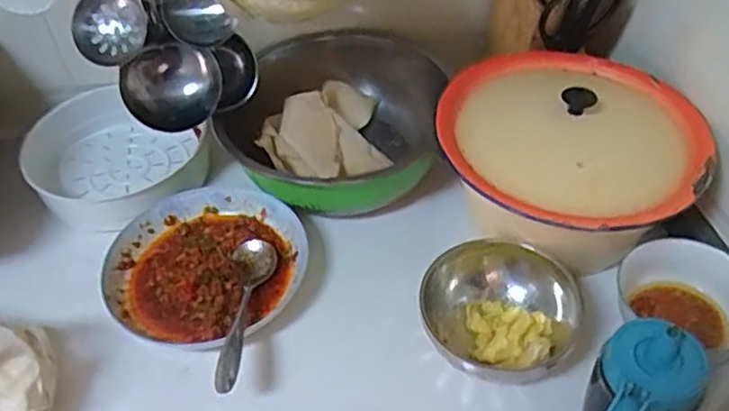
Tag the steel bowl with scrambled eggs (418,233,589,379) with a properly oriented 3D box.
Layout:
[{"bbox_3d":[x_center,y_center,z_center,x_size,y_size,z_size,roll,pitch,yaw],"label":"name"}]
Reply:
[{"bbox_3d":[0.119,0.094,0.585,0.137,0.065,0.119,25,52,25],"label":"steel bowl with scrambled eggs"}]

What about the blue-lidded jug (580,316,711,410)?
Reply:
[{"bbox_3d":[0.188,0.159,0.483,0.071,0.117,0.110,29,54,28],"label":"blue-lidded jug"}]

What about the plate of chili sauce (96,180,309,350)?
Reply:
[{"bbox_3d":[-0.156,0.054,0.670,0.187,0.027,0.201,-2,46,2],"label":"plate of chili sauce"}]

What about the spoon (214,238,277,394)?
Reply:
[{"bbox_3d":[-0.106,0.094,0.607,0.039,0.030,0.178,-4,46,0],"label":"spoon"}]

